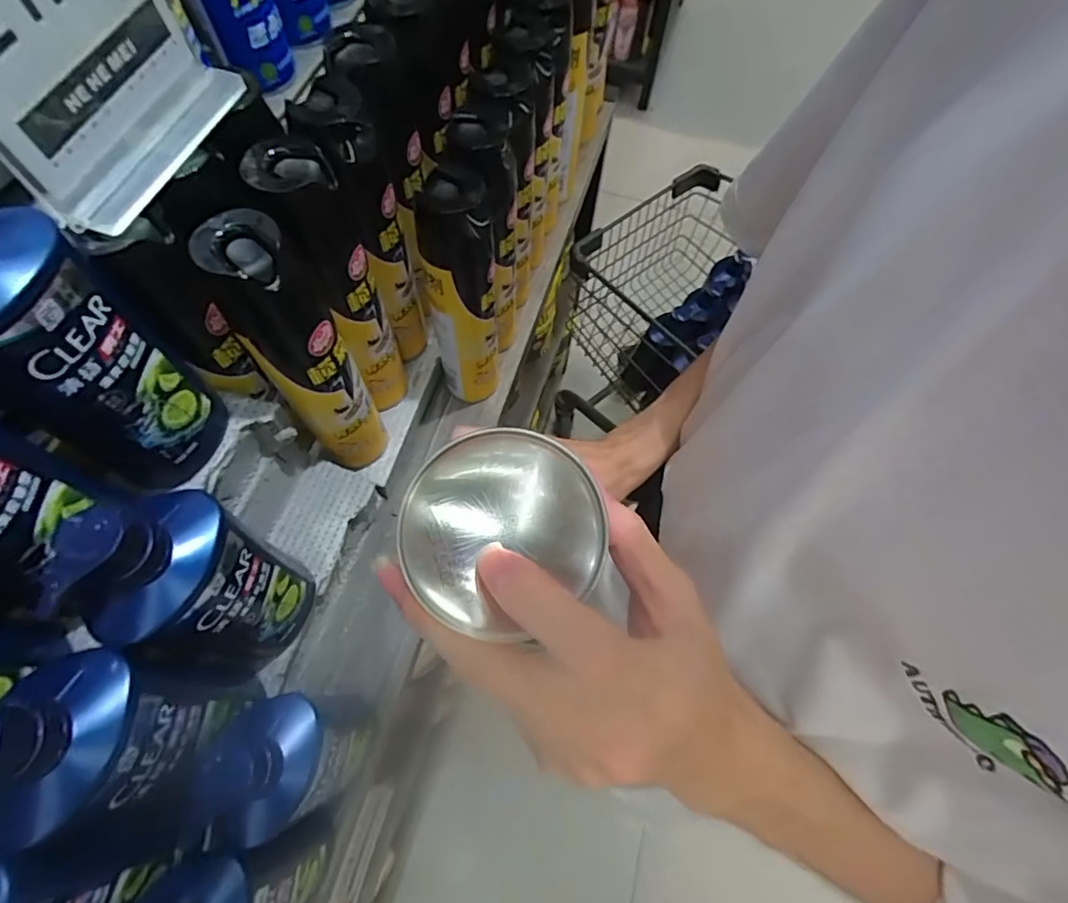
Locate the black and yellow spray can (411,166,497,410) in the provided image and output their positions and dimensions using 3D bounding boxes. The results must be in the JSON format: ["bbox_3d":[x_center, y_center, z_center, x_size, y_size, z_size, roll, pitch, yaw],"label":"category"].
[{"bbox_3d":[-0.071,-0.143,0.539,0.059,0.262,0.061,-10,67,-7],"label":"black and yellow spray can"}]

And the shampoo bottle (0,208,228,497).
[{"bbox_3d":[-0.261,-0.052,0.310,0.054,0.229,0.090,31,68,11],"label":"shampoo bottle"}]

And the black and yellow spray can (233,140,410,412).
[{"bbox_3d":[-0.160,-0.129,0.476,0.054,0.271,0.051,-35,72,-16],"label":"black and yellow spray can"}]

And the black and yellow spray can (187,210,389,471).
[{"bbox_3d":[-0.180,-0.066,0.449,0.063,0.277,0.050,-29,70,-14],"label":"black and yellow spray can"}]

